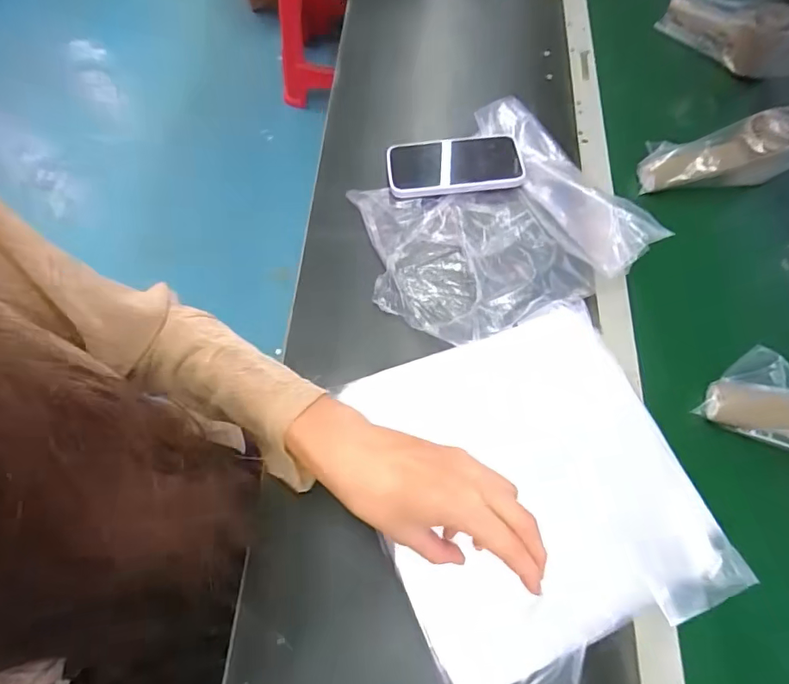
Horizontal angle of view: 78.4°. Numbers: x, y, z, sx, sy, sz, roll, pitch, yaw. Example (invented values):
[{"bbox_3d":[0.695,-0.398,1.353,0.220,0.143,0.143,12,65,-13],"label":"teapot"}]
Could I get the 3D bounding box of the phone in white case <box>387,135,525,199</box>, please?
[{"bbox_3d":[0.069,-0.202,0.551,0.150,0.012,0.075,-4,65,-4],"label":"phone in white case"}]

